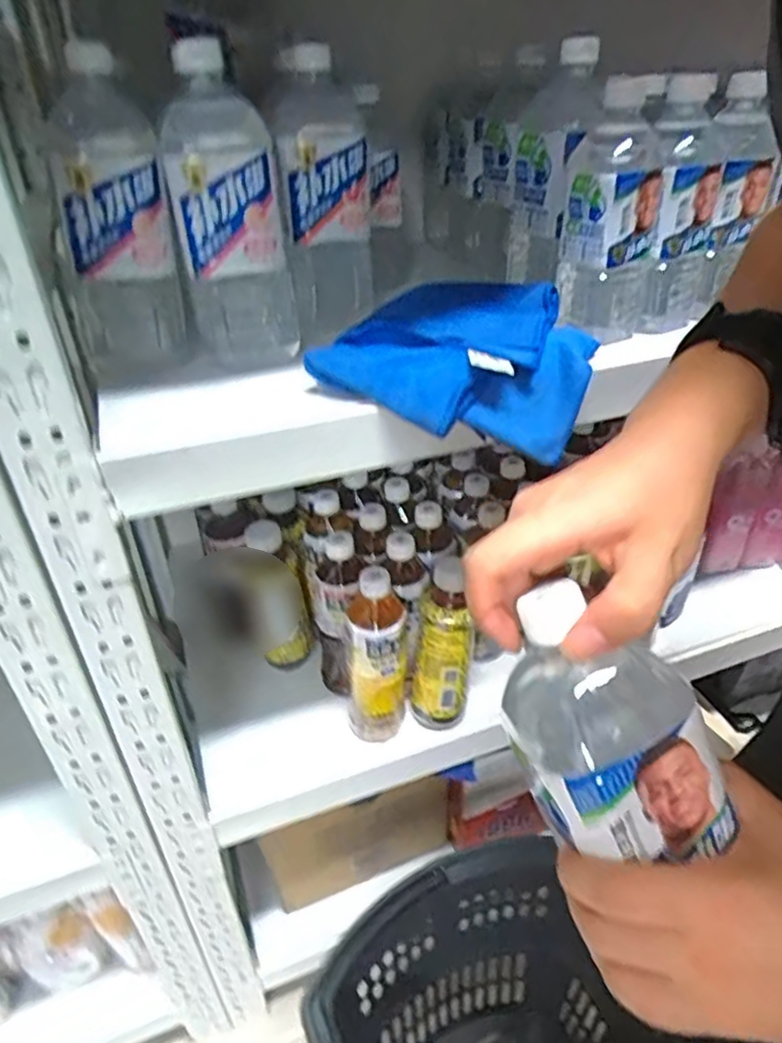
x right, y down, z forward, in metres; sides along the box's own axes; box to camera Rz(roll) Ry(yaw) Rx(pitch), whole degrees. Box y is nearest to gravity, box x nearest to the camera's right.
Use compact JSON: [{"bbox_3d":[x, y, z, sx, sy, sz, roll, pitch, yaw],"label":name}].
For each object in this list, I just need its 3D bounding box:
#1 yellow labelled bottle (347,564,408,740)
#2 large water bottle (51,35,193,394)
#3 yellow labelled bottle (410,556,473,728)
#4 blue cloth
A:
[{"bbox_3d":[-0.016,0.143,0.704,0.069,0.214,0.071,-1,34,2],"label":"yellow labelled bottle"},{"bbox_3d":[-0.217,-0.226,0.515,0.085,0.223,0.105,-11,35,-14],"label":"large water bottle"},{"bbox_3d":[0.054,0.142,0.717,0.068,0.199,0.059,0,34,3],"label":"yellow labelled bottle"},{"bbox_3d":[0.057,-0.126,0.539,0.191,0.080,0.205,16,38,25],"label":"blue cloth"}]

